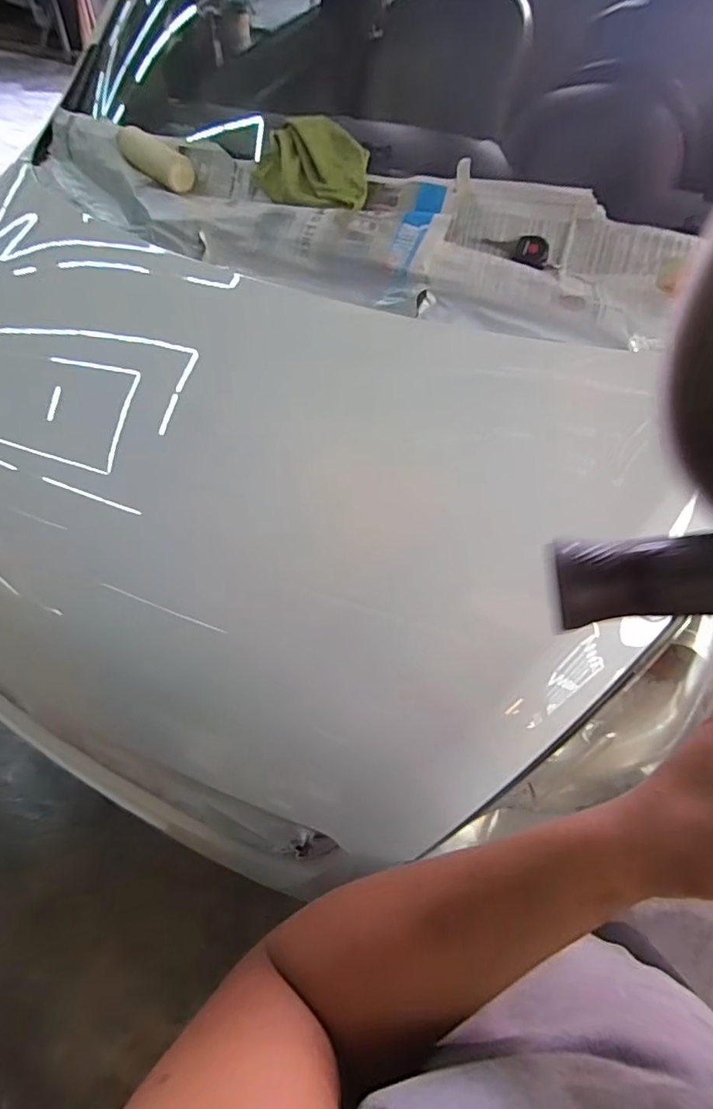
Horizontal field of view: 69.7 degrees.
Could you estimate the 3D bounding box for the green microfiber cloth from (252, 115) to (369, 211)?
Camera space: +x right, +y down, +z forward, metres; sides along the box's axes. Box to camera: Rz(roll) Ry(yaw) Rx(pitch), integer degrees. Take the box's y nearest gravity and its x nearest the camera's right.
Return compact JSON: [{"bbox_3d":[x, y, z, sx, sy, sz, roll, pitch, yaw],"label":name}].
[{"bbox_3d":[-0.069,-0.599,0.782,0.202,0.080,0.115,34,62,20],"label":"green microfiber cloth"}]

